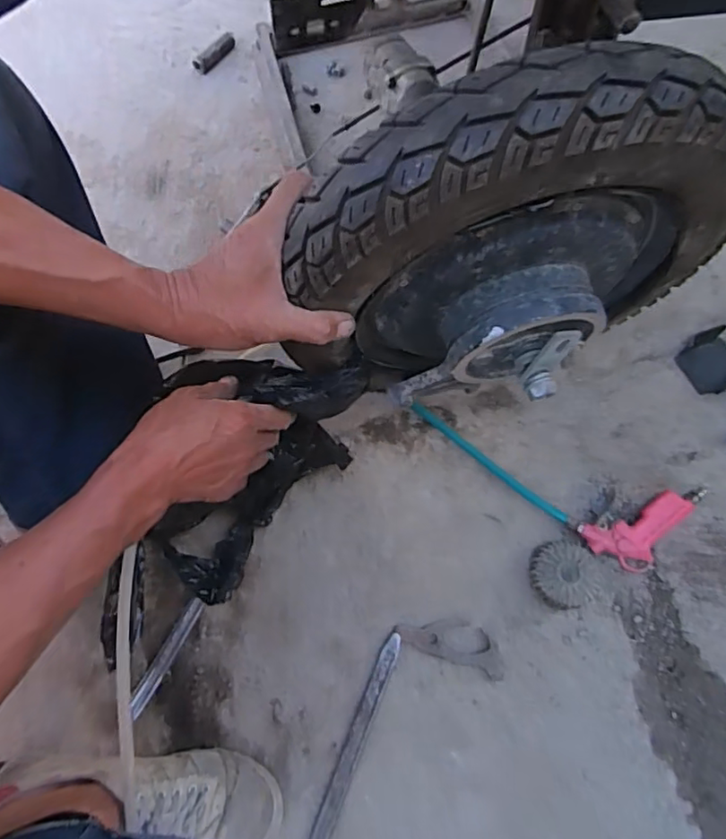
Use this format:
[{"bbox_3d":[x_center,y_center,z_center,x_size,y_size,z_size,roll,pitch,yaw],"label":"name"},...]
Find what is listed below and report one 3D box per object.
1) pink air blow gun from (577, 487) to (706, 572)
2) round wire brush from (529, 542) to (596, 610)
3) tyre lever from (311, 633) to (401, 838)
[{"bbox_3d":[0.328,0.126,0.675,0.156,0.025,0.065,-20,69,-5],"label":"pink air blow gun"},{"bbox_3d":[0.218,0.170,0.652,0.069,0.029,0.071,-1,69,3],"label":"round wire brush"},{"bbox_3d":[-0.021,0.363,0.600,0.017,0.020,0.295,20,71,10],"label":"tyre lever"}]

